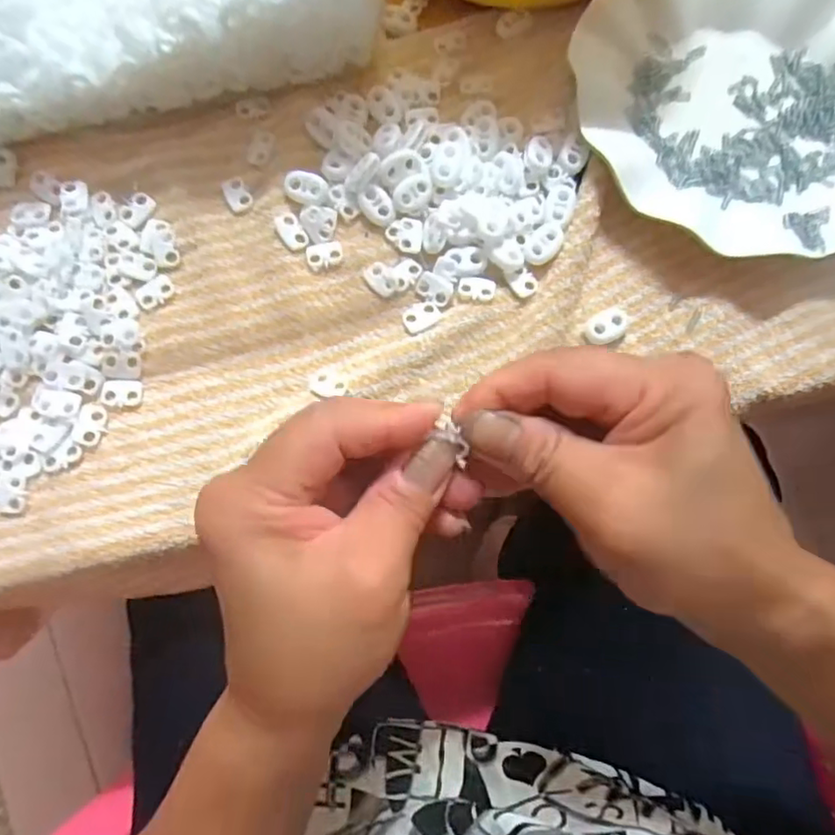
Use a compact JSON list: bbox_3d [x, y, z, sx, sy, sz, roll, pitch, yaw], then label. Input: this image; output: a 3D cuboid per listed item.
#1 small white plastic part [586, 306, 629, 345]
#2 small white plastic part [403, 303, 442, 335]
[{"bbox_3d":[0.095,-0.045,0.304,0.023,0.007,0.015,-31,83,-7],"label":"small white plastic part"},{"bbox_3d":[0.002,-0.050,0.303,0.019,0.004,0.014,-30,83,-7],"label":"small white plastic part"}]

